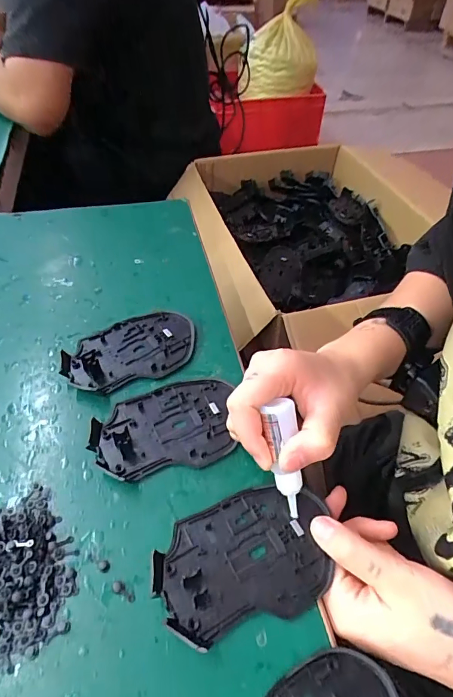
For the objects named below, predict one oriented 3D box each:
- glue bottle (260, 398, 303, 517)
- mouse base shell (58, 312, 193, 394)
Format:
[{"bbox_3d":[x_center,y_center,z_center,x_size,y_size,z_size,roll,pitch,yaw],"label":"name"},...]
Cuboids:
[{"bbox_3d":[0.037,0.071,0.260,0.019,0.076,0.015,-14,17,-13],"label":"glue bottle"},{"bbox_3d":[-0.082,0.000,0.355,0.113,0.009,0.069,-21,52,-18],"label":"mouse base shell"}]

